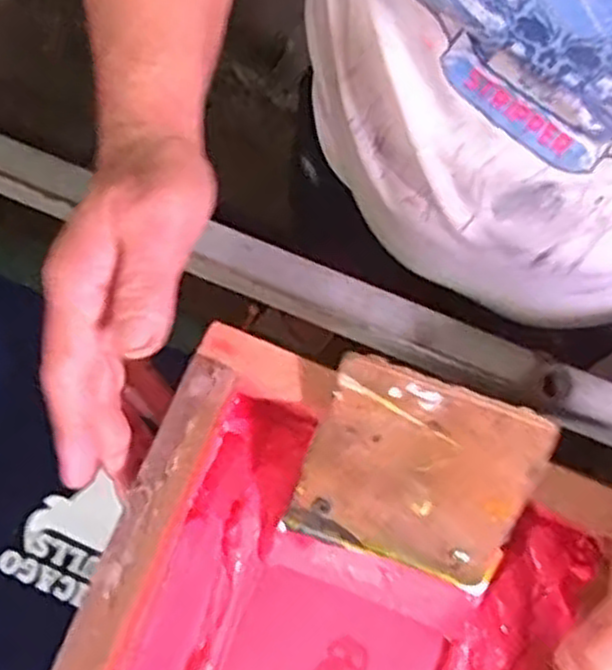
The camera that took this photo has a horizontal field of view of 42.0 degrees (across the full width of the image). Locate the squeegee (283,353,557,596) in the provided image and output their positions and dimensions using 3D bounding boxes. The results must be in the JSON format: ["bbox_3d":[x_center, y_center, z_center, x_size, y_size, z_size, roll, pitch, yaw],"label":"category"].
[{"bbox_3d":[0.052,0.066,0.377,0.102,0.009,0.092,18,105,2],"label":"squeegee"}]

